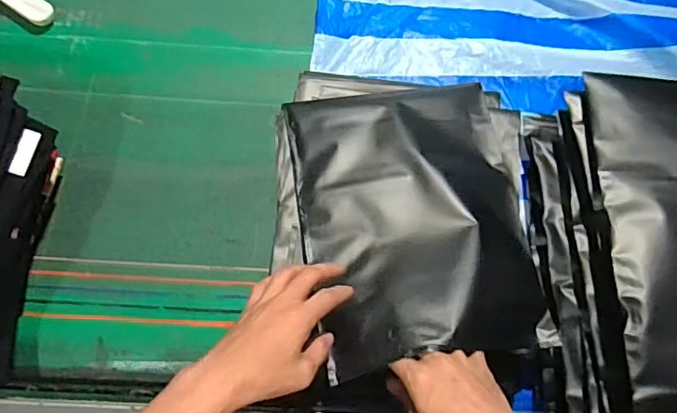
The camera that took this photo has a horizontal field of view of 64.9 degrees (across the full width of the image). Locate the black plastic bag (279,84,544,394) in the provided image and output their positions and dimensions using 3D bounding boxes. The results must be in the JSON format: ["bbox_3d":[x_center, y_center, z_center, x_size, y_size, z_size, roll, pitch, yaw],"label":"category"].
[{"bbox_3d":[0.084,0.000,0.591,0.244,0.075,0.326,-9,71,-6],"label":"black plastic bag"}]

